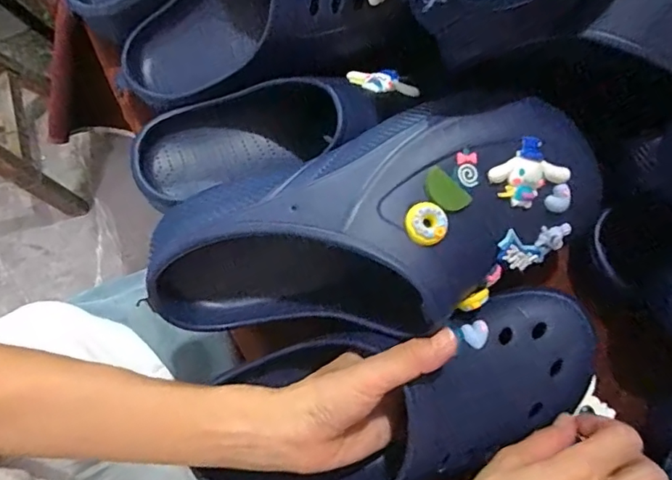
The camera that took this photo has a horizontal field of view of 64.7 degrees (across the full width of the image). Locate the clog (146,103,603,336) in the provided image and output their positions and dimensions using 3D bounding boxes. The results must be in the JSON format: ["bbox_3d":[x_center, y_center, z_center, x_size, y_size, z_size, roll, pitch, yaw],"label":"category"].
[{"bbox_3d":[0.029,-0.003,0.339,0.282,0.082,0.123,-21,77,-6],"label":"clog"}]

